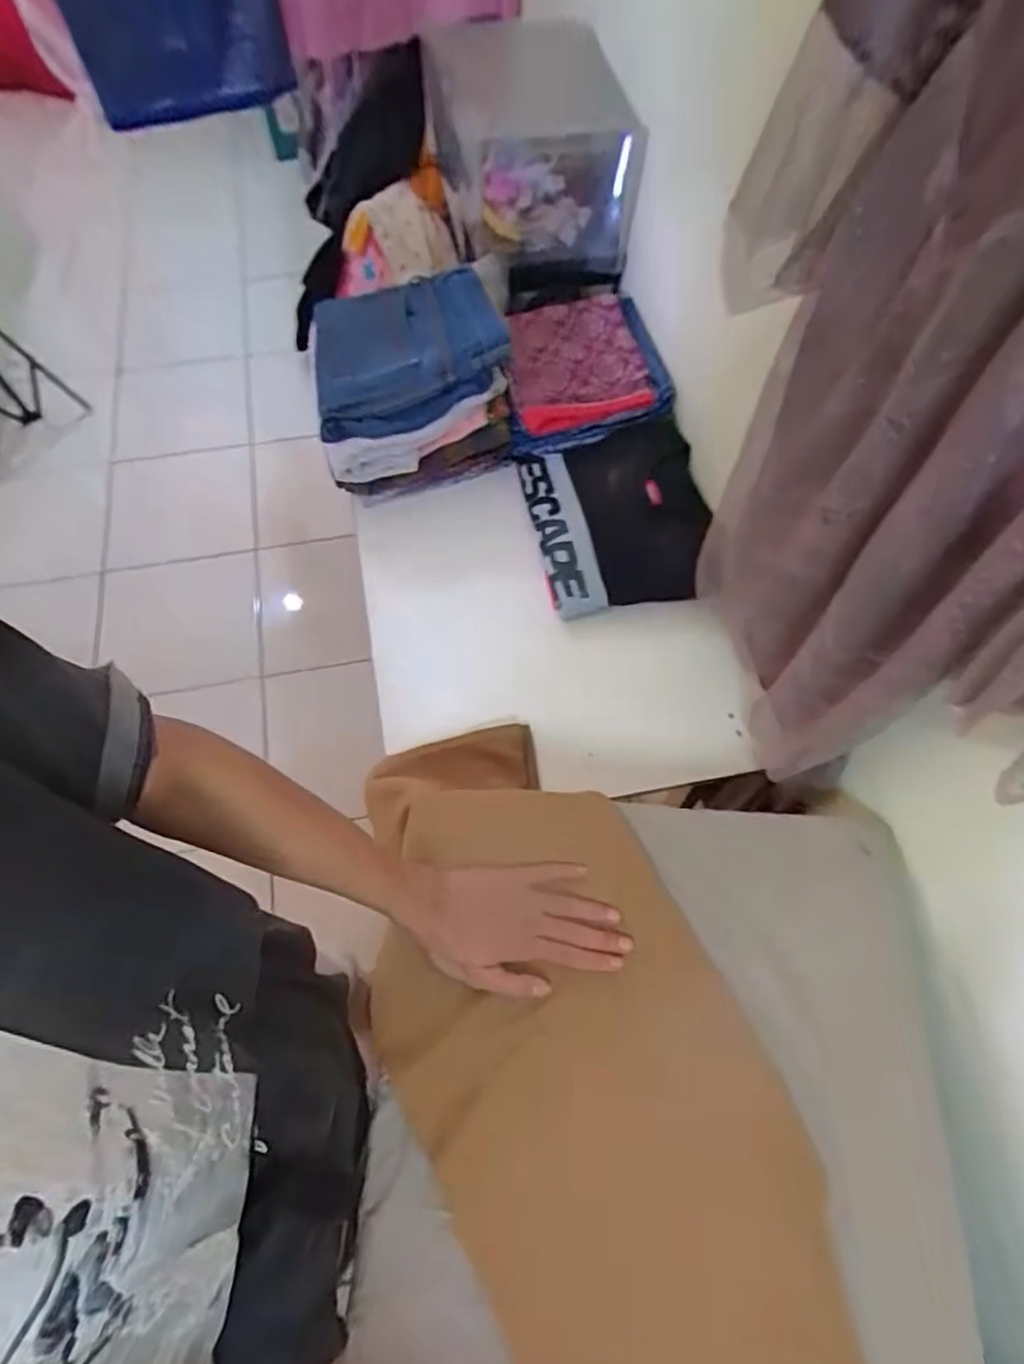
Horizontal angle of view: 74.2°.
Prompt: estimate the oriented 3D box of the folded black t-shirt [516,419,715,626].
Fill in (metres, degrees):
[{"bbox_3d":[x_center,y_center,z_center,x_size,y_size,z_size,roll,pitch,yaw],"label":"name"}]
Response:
[{"bbox_3d":[0.149,-0.241,0.973,0.237,0.045,0.279,-13,71,5],"label":"folded black t-shirt"}]

